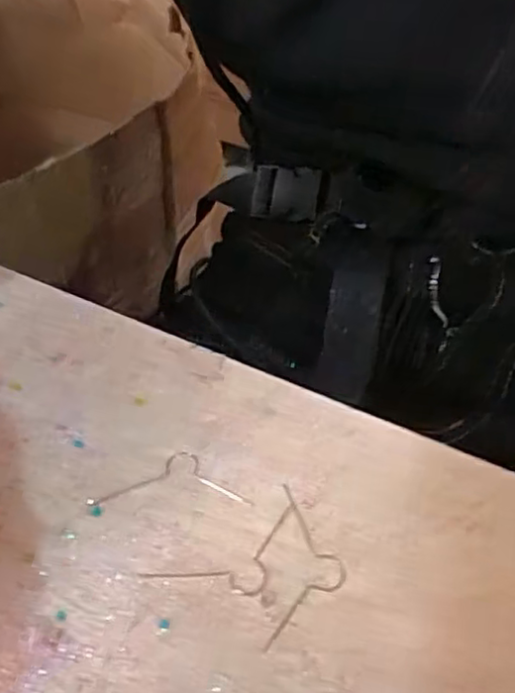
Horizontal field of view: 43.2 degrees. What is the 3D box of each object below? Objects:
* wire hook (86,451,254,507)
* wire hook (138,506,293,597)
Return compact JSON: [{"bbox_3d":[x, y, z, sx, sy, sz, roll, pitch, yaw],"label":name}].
[{"bbox_3d":[-0.025,0.037,0.187,0.046,0.004,0.018,-2,45,1],"label":"wire hook"},{"bbox_3d":[-0.007,0.056,0.167,0.044,0.004,0.018,-20,47,-17],"label":"wire hook"}]

